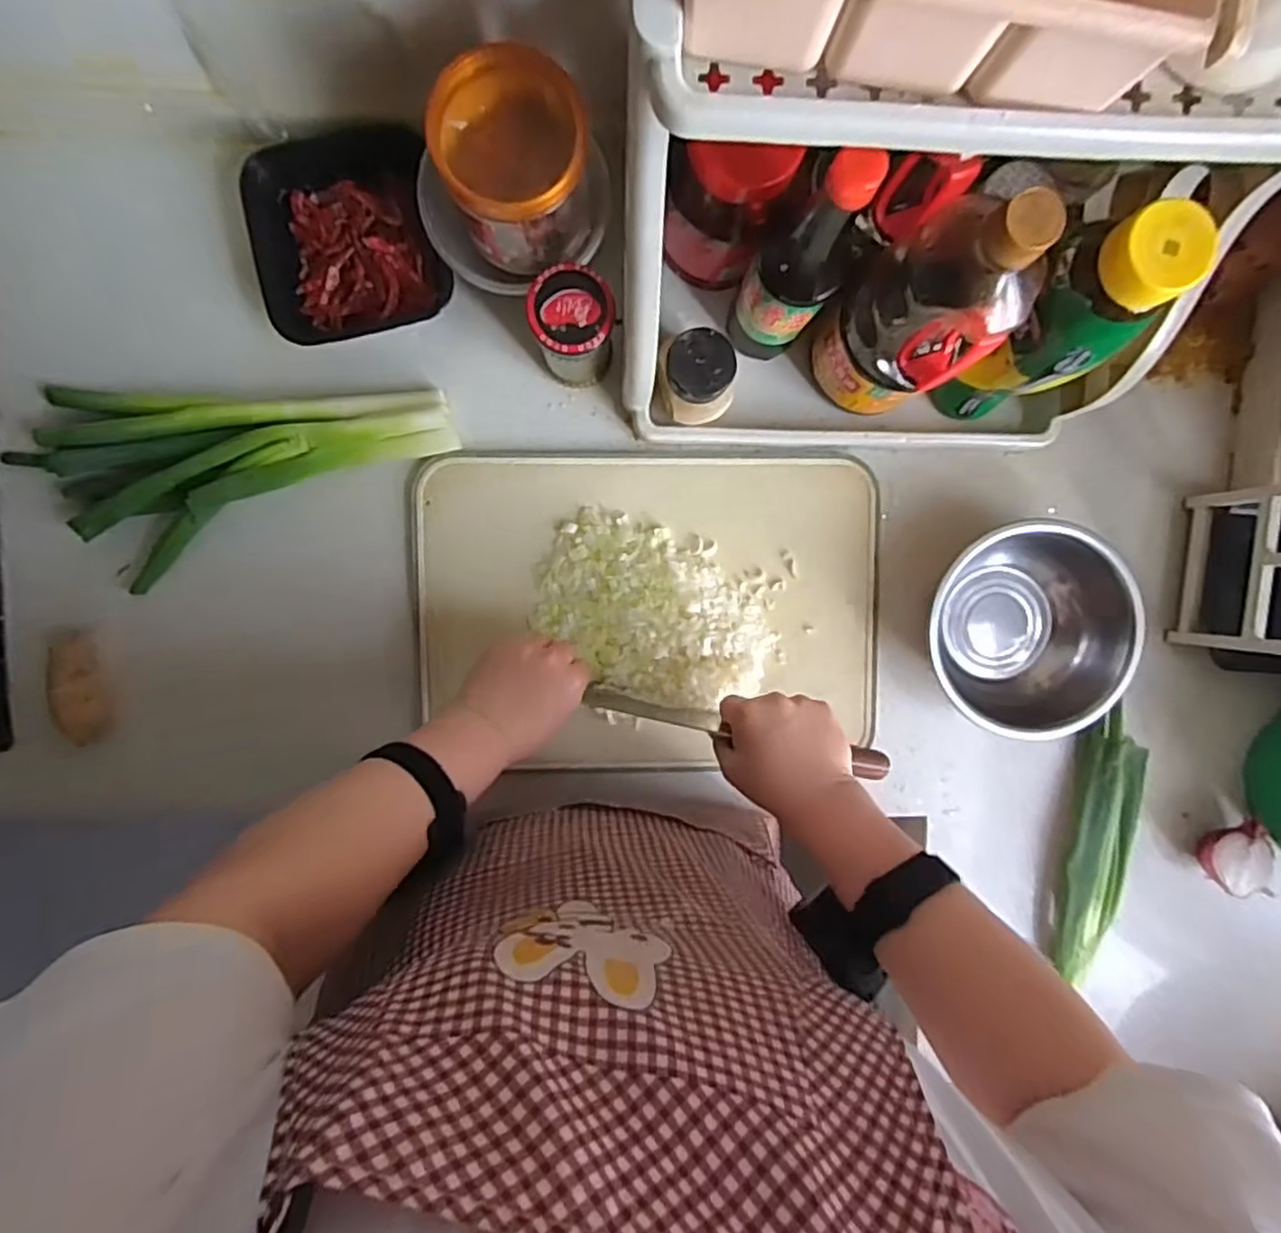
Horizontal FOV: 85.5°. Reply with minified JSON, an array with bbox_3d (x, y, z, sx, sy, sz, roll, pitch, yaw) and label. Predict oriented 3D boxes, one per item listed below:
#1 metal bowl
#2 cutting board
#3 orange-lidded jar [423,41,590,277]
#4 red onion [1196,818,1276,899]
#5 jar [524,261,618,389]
[{"bbox_3d":[0.337,0.008,0.609,0.175,0.071,0.167,-8,95,-2],"label":"metal bowl"},{"bbox_3d":[0.009,-0.005,0.615,0.407,0.026,0.274,-1,95,-3],"label":"cutting board"},{"bbox_3d":[-0.084,-0.305,0.474,0.095,0.101,0.092,0,95,-3],"label":"orange-lidded jar"},{"bbox_3d":[0.555,0.223,0.650,0.050,0.039,0.067,-3,95,-2],"label":"red onion"},{"bbox_3d":[-0.053,-0.229,0.555,0.061,0.105,0.064,0,95,-3],"label":"jar"}]

